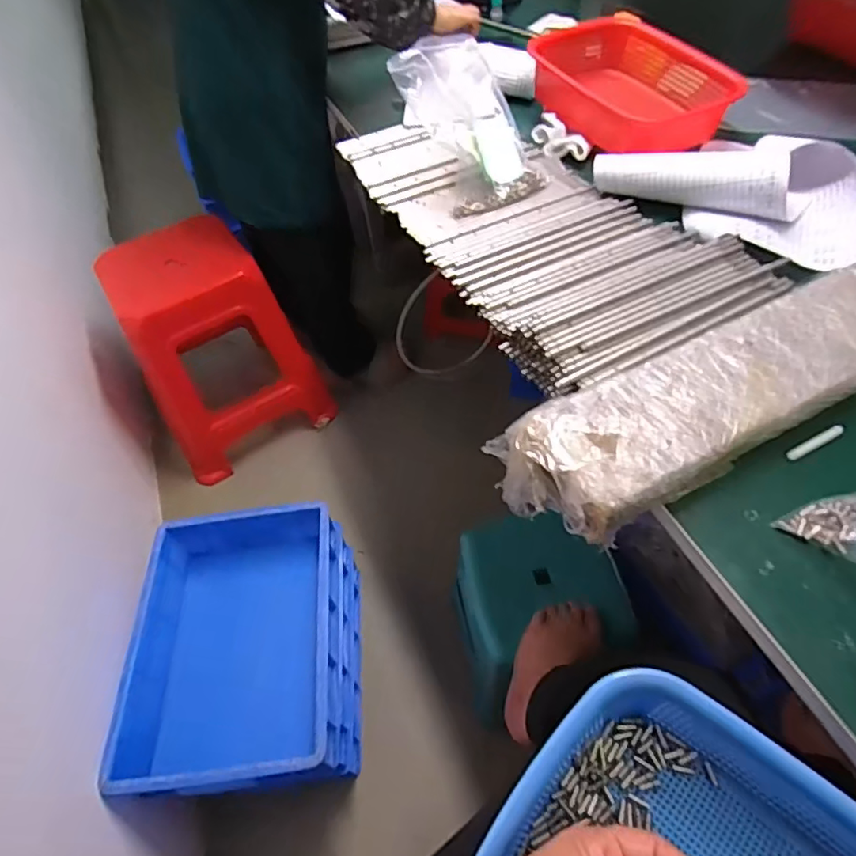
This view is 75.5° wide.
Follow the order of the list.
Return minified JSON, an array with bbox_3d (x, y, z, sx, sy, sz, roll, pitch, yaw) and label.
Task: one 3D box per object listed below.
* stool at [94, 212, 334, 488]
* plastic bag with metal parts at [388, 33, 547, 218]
[{"bbox_3d":[-0.516,-0.187,1.343,0.366,0.475,0.366,-36,57,-20],"label":"stool"},{"bbox_3d":[0.053,-0.397,0.726,0.152,0.227,0.062,-27,9,-10],"label":"plastic bag with metal parts"}]

